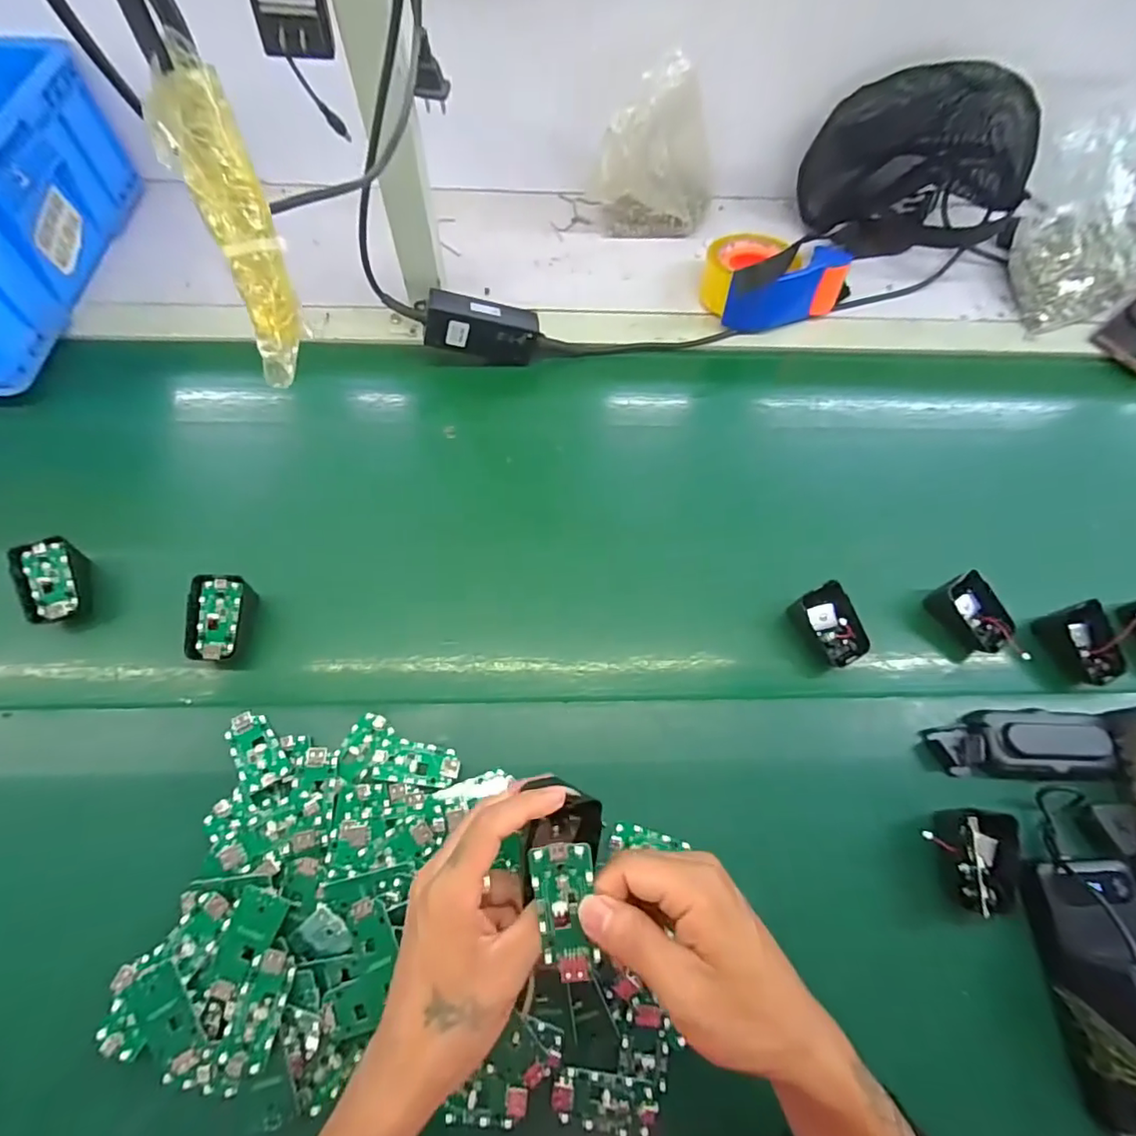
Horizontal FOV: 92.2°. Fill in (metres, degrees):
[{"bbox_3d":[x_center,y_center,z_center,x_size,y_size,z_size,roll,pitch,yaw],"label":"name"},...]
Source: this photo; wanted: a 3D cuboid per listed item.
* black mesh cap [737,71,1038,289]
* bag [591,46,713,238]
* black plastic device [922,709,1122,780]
[{"bbox_3d":[0.415,-0.485,0.661,0.224,0.165,0.125,0,65,-3],"label":"black mesh cap"},{"bbox_3d":[0.110,-0.481,0.646,0.149,0.159,0.070,4,65,-2],"label":"bag"},{"bbox_3d":[0.370,0.141,0.438,0.145,0.028,0.052,2,65,-2],"label":"black plastic device"}]

